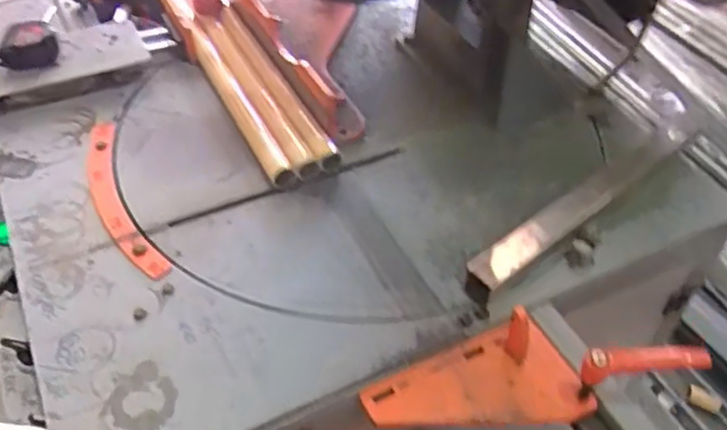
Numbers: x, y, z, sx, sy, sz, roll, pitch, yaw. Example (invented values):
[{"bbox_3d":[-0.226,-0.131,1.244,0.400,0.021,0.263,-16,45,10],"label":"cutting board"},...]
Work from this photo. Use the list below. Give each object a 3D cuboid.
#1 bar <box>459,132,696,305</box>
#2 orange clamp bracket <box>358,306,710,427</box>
[{"bbox_3d":[0.230,-0.020,0.696,0.335,0.031,0.041,-31,54,-28],"label":"bar"},{"bbox_3d":[0.128,0.118,0.565,0.255,0.077,0.092,-2,45,-5],"label":"orange clamp bracket"}]

